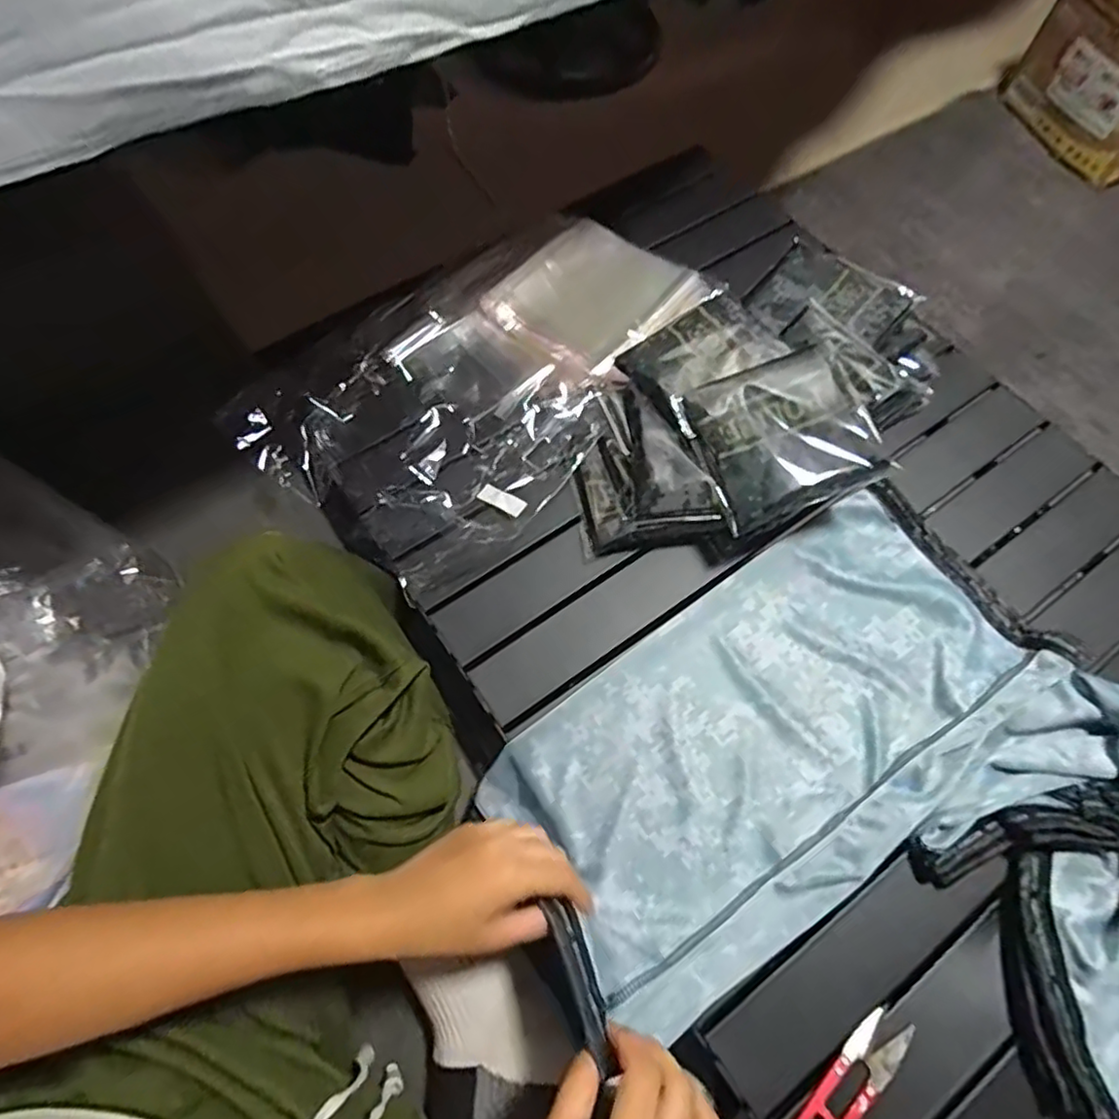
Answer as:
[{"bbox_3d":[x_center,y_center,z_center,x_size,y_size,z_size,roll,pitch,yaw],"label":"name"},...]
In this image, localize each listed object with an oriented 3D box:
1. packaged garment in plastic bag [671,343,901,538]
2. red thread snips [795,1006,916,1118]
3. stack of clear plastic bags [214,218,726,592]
[{"bbox_3d":[0.184,-0.104,0.517,0.142,0.033,0.128,-20,67,-9],"label":"packaged garment in plastic bag"},{"bbox_3d":[0.175,0.332,0.387,0.118,0.013,0.027,-36,70,-15],"label":"red thread snips"},{"bbox_3d":[-0.052,-0.186,0.605,0.252,0.040,0.446,40,72,17],"label":"stack of clear plastic bags"}]

